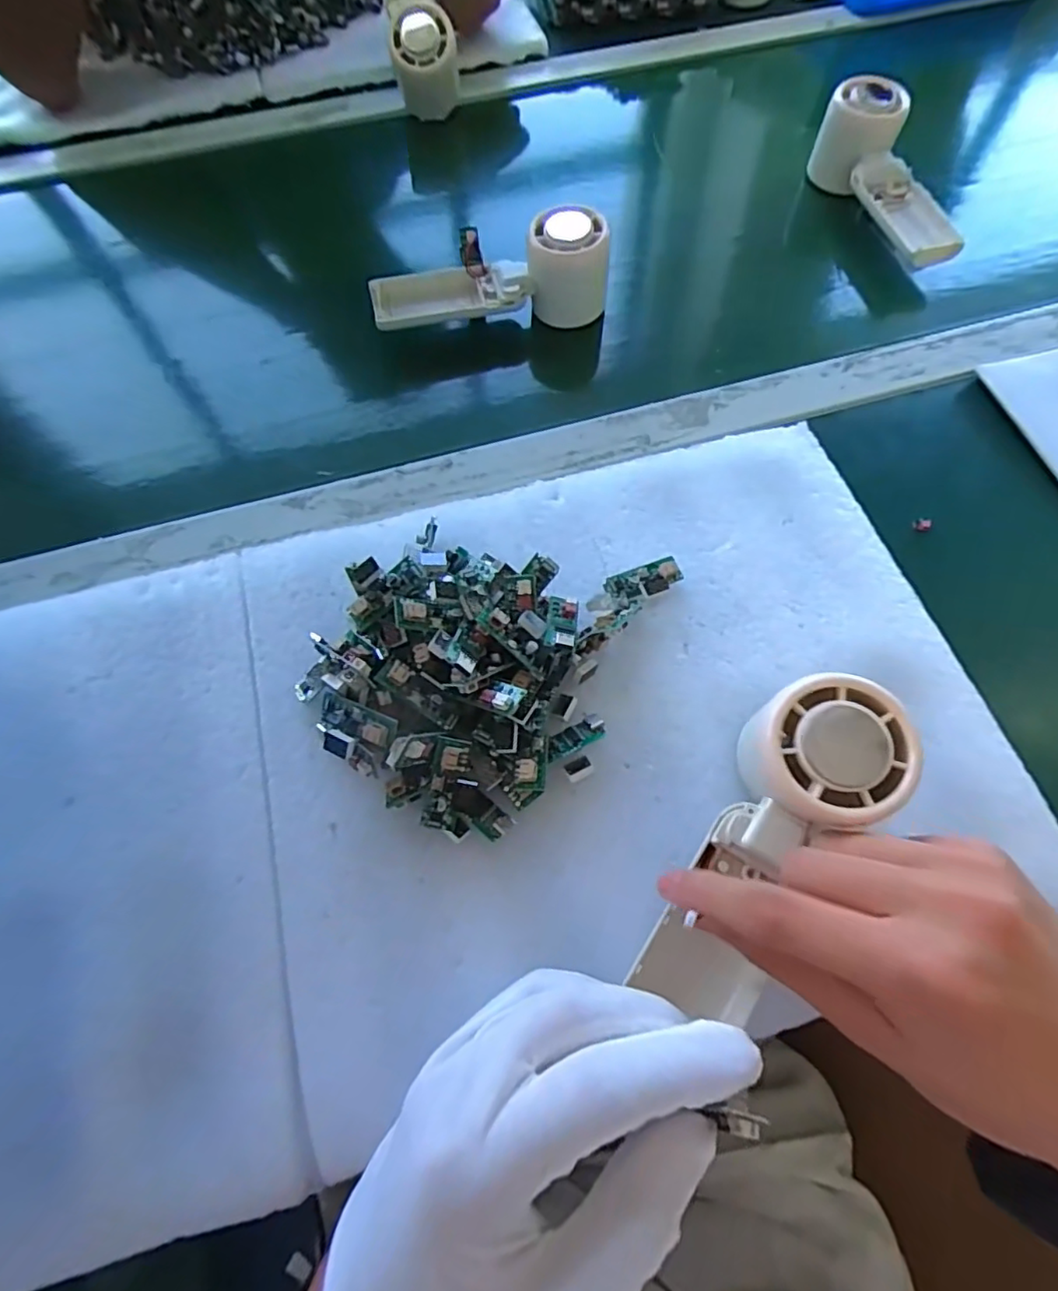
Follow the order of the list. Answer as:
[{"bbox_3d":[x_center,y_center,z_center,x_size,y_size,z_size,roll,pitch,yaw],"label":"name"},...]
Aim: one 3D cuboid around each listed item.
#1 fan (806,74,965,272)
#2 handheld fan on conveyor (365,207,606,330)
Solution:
[{"bbox_3d":[0.274,-0.346,0.445,0.048,0.058,0.157,-17,66,-7],"label":"fan"},{"bbox_3d":[-0.027,-0.255,0.416,0.162,0.065,0.053,-9,66,-3],"label":"handheld fan on conveyor"}]

